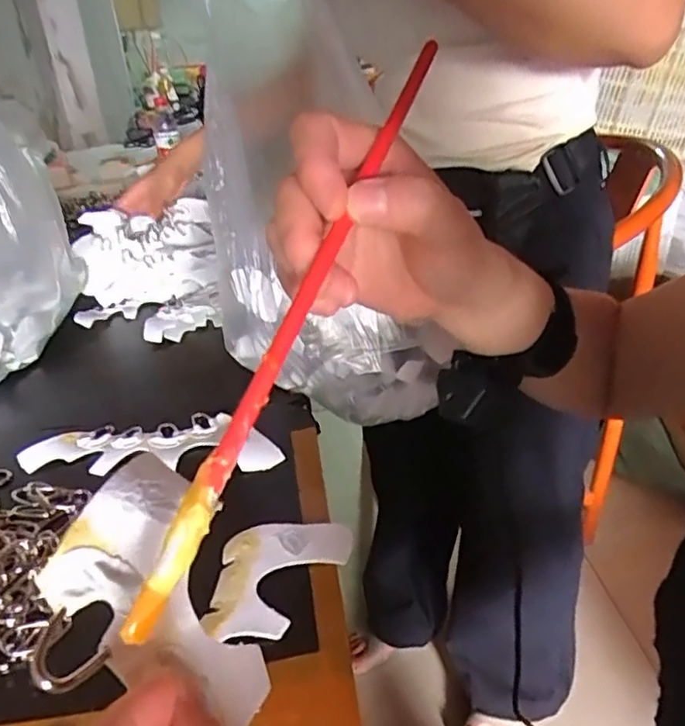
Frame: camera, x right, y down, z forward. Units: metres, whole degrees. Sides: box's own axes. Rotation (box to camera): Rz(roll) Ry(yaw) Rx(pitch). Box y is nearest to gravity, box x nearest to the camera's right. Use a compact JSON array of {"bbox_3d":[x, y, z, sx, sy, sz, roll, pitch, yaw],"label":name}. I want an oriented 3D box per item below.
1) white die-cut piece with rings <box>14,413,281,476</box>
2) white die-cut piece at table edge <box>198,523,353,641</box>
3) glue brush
[{"bbox_3d":[-0.168,0.068,0.559,0.222,0.009,0.075,-1,30,1],"label":"white die-cut piece with rings"},{"bbox_3d":[-0.041,0.145,0.419,0.097,0.010,0.089,-4,30,-4],"label":"white die-cut piece at table edge"},{"bbox_3d":[-0.008,-0.032,0.212,0.008,0.005,0.250,13,63,23],"label":"glue brush"}]

